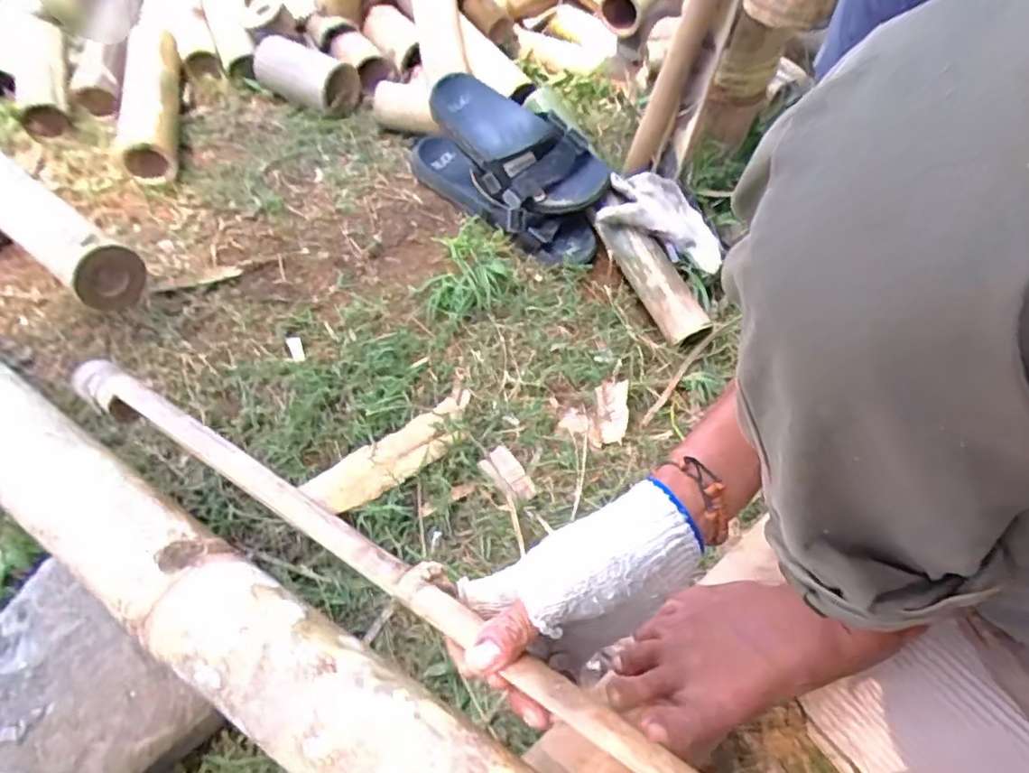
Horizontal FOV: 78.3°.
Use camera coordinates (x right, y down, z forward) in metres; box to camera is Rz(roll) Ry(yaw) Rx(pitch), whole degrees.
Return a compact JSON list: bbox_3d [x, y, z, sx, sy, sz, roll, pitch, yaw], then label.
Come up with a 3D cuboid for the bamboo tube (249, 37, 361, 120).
[{"bbox_3d":[-0.305,-0.461,0.928,0.163,0.063,0.083,29,57,24],"label":"bamboo tube"}]

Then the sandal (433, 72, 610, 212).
[{"bbox_3d":[-0.008,-0.322,0.828,0.124,0.060,0.270,-37,63,-24],"label":"sandal"}]

